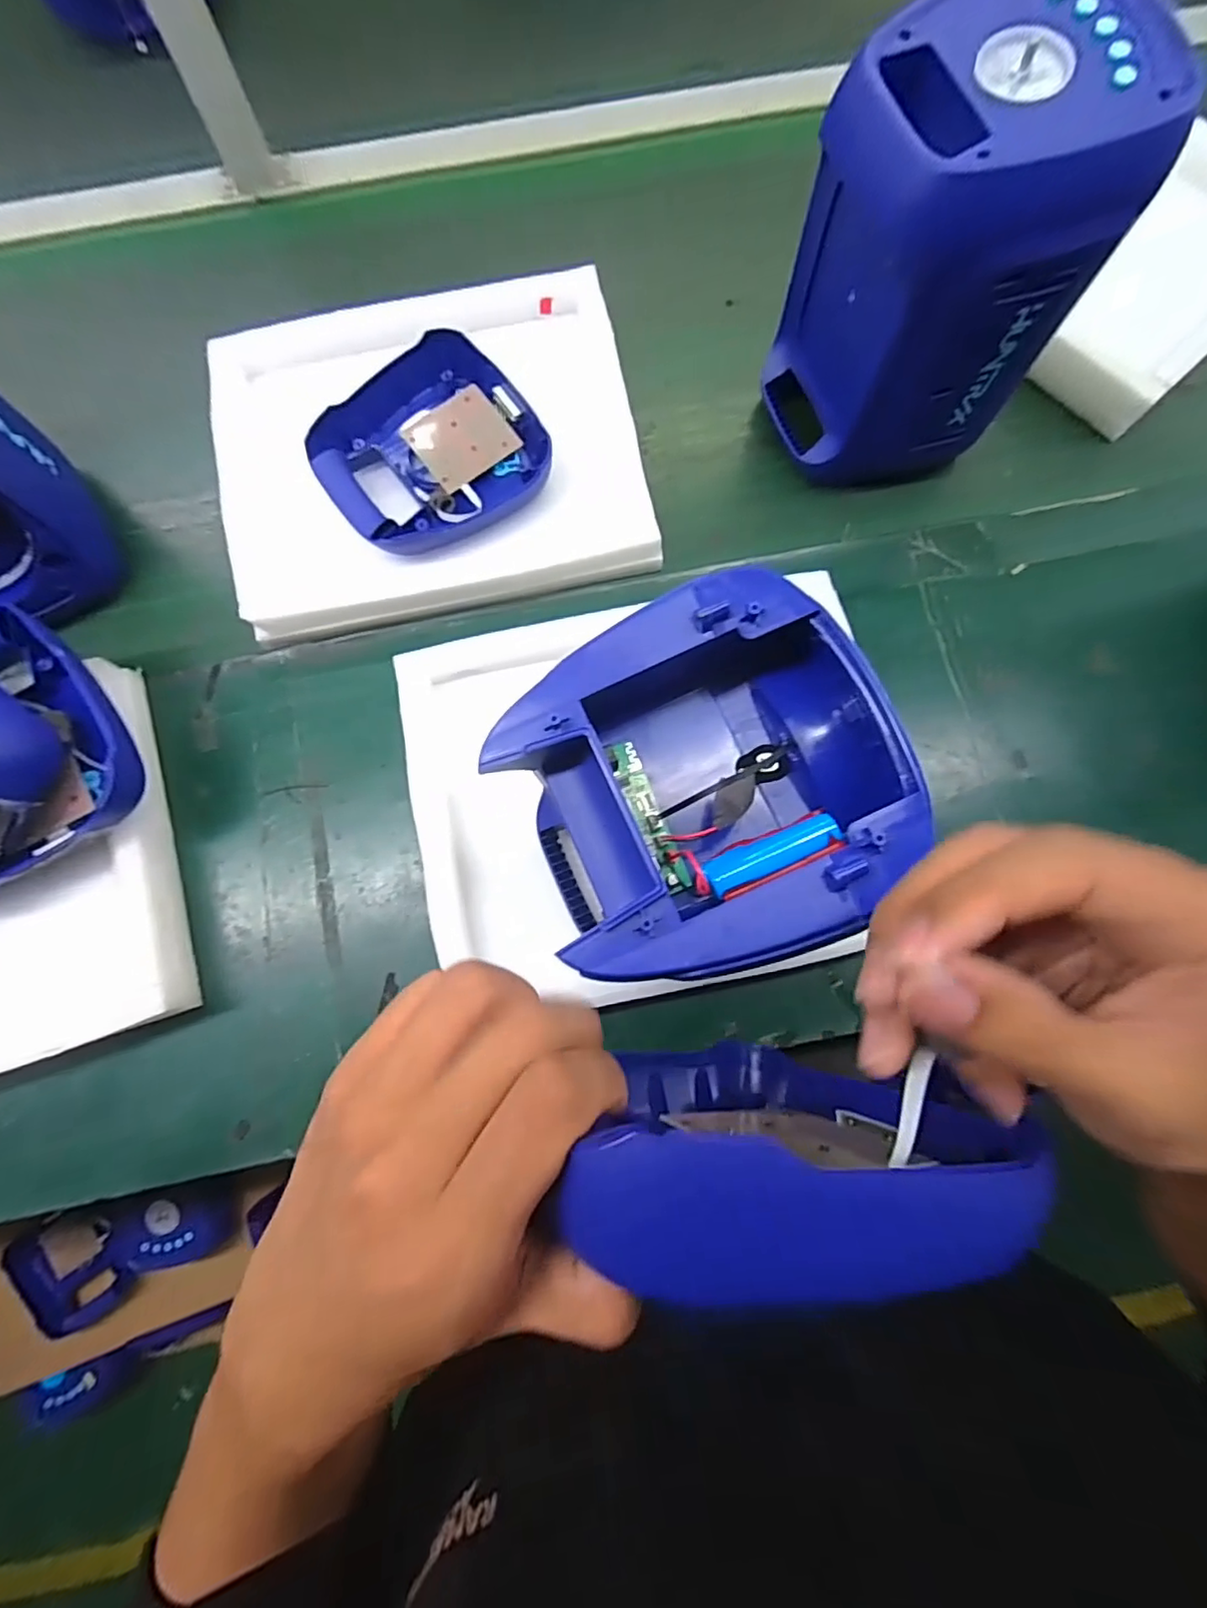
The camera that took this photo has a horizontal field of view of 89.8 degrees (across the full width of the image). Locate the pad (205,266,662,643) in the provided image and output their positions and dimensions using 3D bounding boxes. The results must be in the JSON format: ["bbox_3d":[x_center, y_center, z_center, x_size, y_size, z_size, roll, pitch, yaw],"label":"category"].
[{"bbox_3d":[-0.156,-0.325,0.543,0.358,0.033,0.314,-12,78,-2],"label":"pad"}]

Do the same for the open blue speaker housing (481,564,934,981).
[{"bbox_3d":[0.047,-0.008,0.283,0.162,0.062,0.161,-22,74,-6],"label":"open blue speaker housing"}]

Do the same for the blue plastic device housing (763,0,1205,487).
[{"bbox_3d":[0.240,-0.383,0.449,0.167,0.241,0.158,-20,79,-4],"label":"blue plastic device housing"}]

